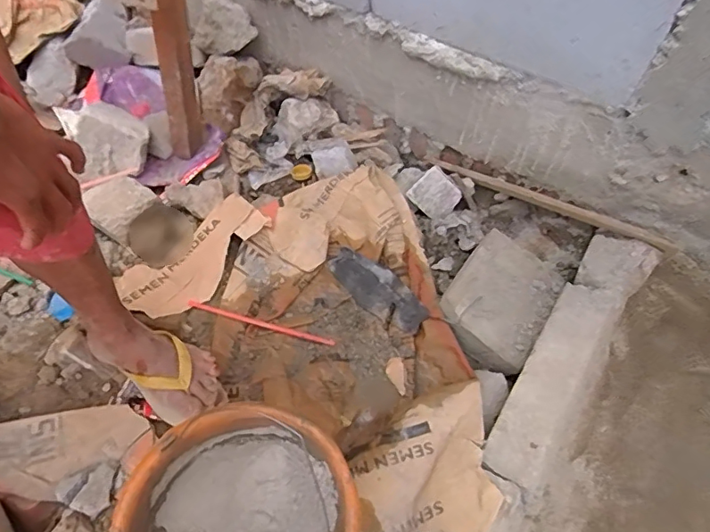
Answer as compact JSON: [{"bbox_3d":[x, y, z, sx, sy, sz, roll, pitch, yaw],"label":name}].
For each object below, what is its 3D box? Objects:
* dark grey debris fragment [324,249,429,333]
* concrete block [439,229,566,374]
[{"bbox_3d":[0.036,0.040,0.892,0.074,0.022,0.191,-39,64,-24],"label":"dark grey debris fragment"},{"bbox_3d":[0.247,0.053,0.884,0.159,0.075,0.219,29,60,18],"label":"concrete block"}]

